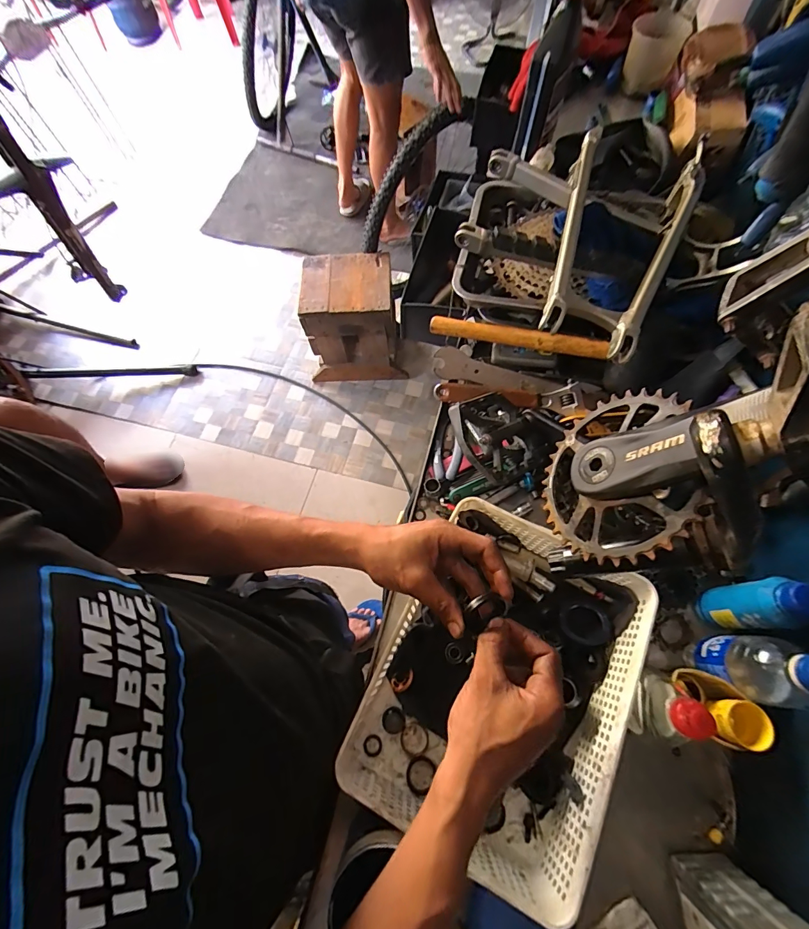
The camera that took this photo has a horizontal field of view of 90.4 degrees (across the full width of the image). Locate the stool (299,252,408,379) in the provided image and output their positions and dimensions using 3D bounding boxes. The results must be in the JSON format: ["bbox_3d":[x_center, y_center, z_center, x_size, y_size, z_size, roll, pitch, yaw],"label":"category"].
[{"bbox_3d":[-0.178,-0.532,1.523,0.343,0.411,0.251,2,68,3],"label":"stool"}]

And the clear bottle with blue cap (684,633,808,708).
[{"bbox_3d":[0.353,0.205,0.404,0.058,0.151,0.061,9,69,6],"label":"clear bottle with blue cap"}]

